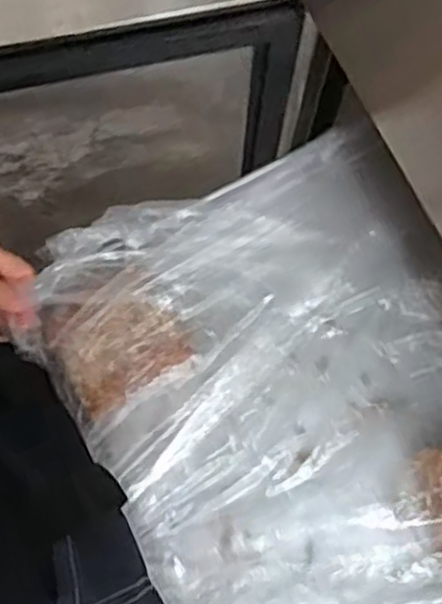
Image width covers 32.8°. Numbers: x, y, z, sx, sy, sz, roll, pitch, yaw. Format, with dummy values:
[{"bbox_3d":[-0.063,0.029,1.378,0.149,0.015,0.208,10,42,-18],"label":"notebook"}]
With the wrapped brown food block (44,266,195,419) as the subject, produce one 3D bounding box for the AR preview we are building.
[{"bbox_3d":[-0.079,0.027,0.557,0.091,0.025,0.087,-30,80,-5],"label":"wrapped brown food block"}]

